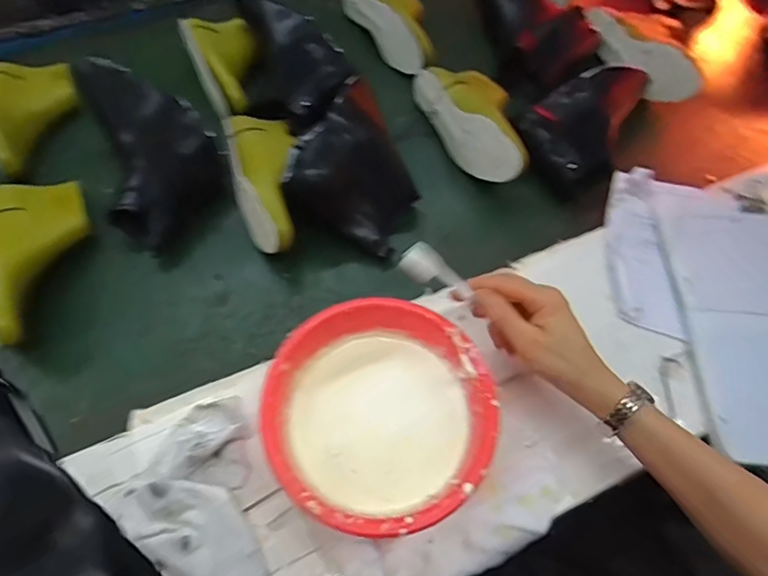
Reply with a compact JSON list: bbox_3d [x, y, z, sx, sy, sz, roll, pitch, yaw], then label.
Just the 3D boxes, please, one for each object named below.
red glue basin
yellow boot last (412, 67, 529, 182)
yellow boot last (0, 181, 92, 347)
[{"bbox_3d":[-0.002,0.112,0.422,0.184,0.083,0.180,1,60,-1],"label":"red glue basin"},{"bbox_3d":[0.136,-0.240,0.672,0.106,0.066,0.237,-19,62,-12],"label":"yellow boot last"},{"bbox_3d":[-0.396,-0.042,0.549,0.104,0.066,0.231,-22,63,-14],"label":"yellow boot last"}]

